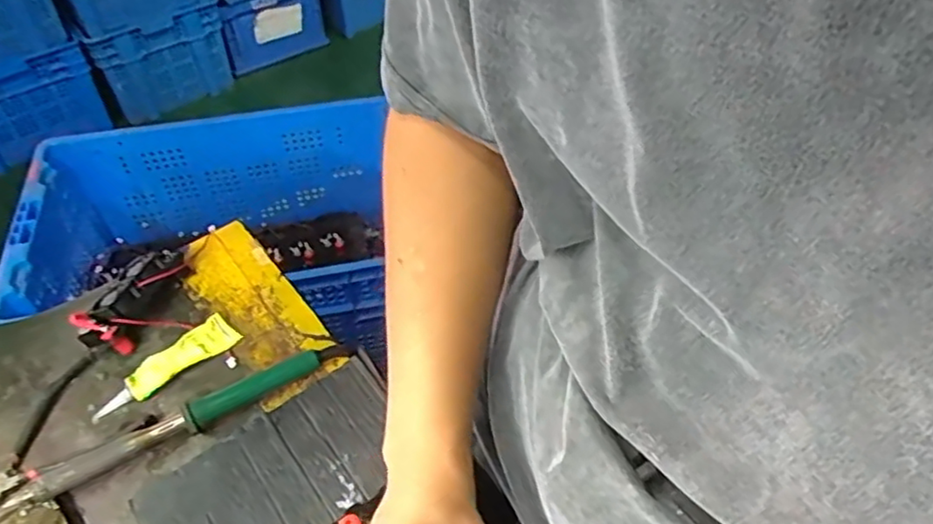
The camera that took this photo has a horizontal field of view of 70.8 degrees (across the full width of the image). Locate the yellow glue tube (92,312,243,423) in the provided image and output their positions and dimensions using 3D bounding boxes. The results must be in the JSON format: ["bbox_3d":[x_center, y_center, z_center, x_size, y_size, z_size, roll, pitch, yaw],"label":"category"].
[{"bbox_3d":[-0.286,0.098,0.623,0.139,0.024,0.029,-36,58,-27],"label":"yellow glue tube"}]

